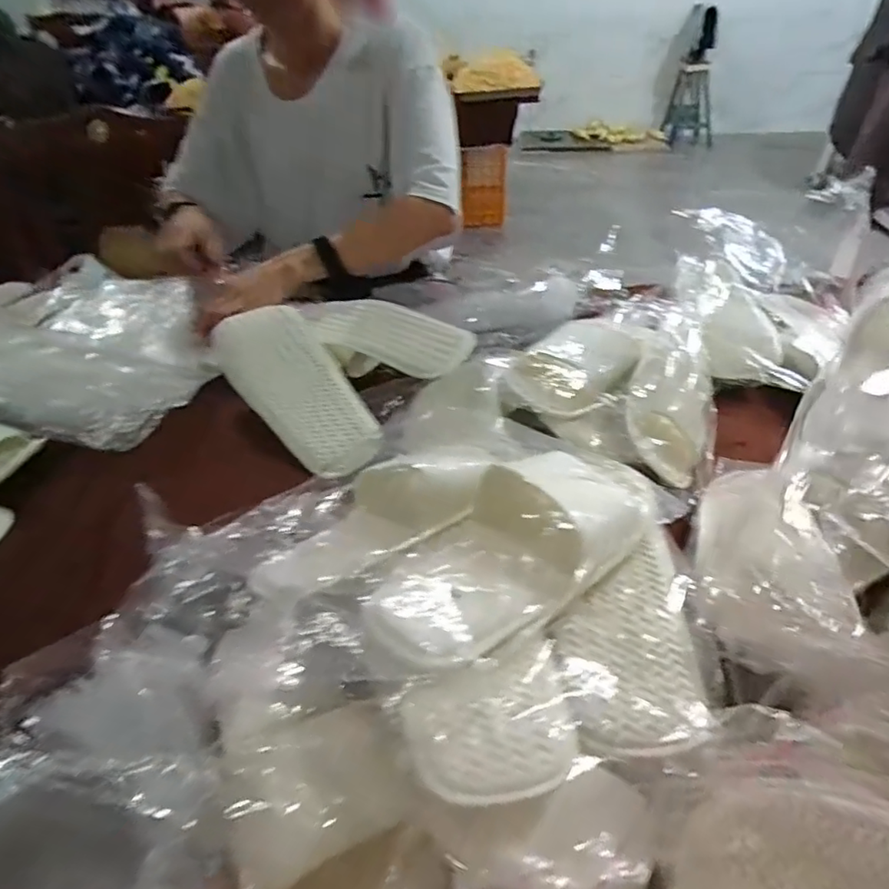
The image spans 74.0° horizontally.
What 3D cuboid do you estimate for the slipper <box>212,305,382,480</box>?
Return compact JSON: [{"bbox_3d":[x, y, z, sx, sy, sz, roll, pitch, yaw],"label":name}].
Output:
[{"bbox_3d":[-0.166,-0.064,0.665,0.104,0.049,0.249,-30,64,-28],"label":"slipper"}]

